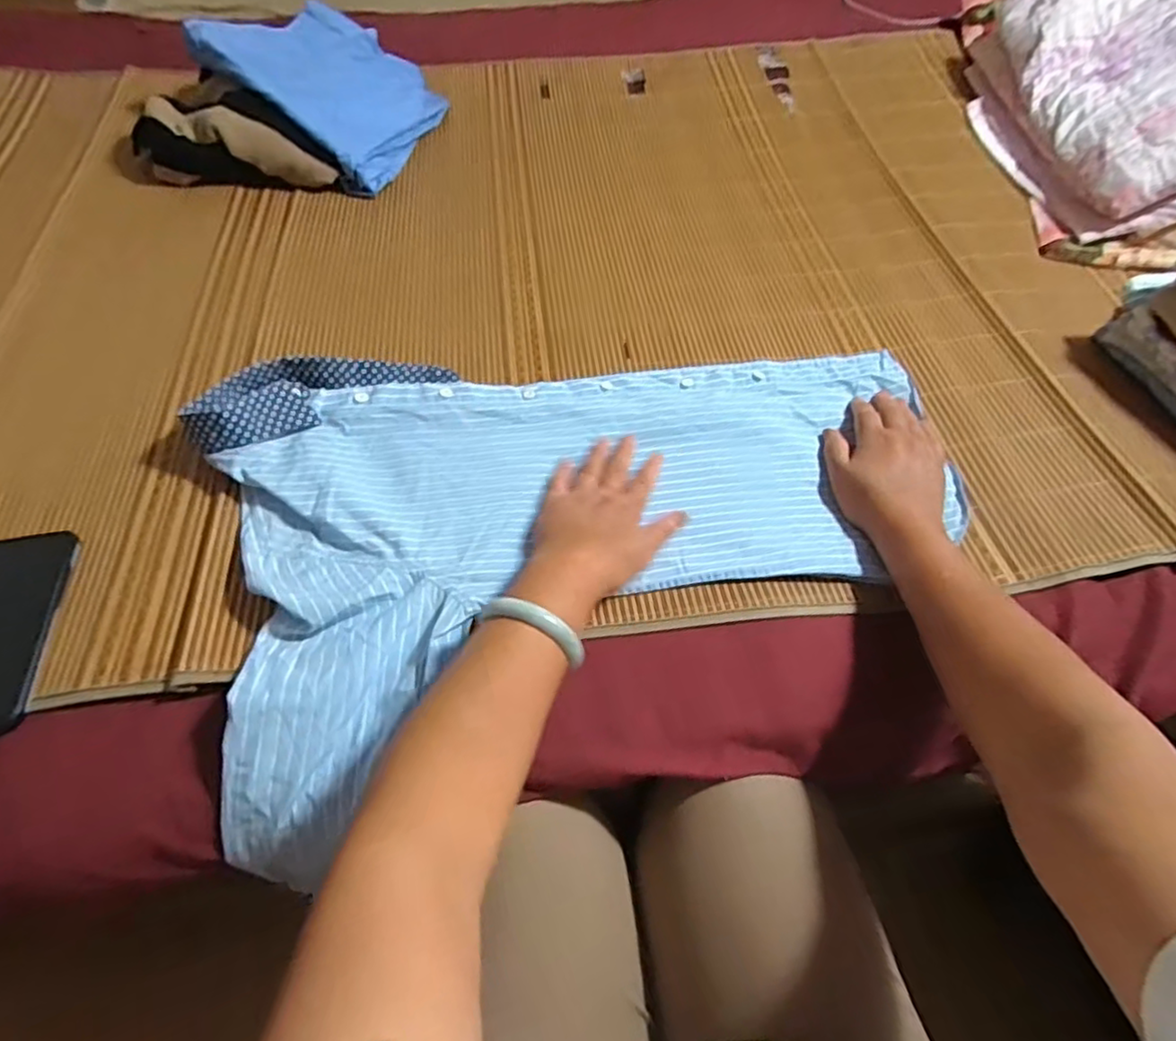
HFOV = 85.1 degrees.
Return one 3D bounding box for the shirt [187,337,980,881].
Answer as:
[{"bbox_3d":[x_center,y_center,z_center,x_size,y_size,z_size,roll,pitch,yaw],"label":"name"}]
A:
[{"bbox_3d":[0.015,-0.012,0.561,0.621,0.052,0.399,-13,60,-13],"label":"shirt"}]

